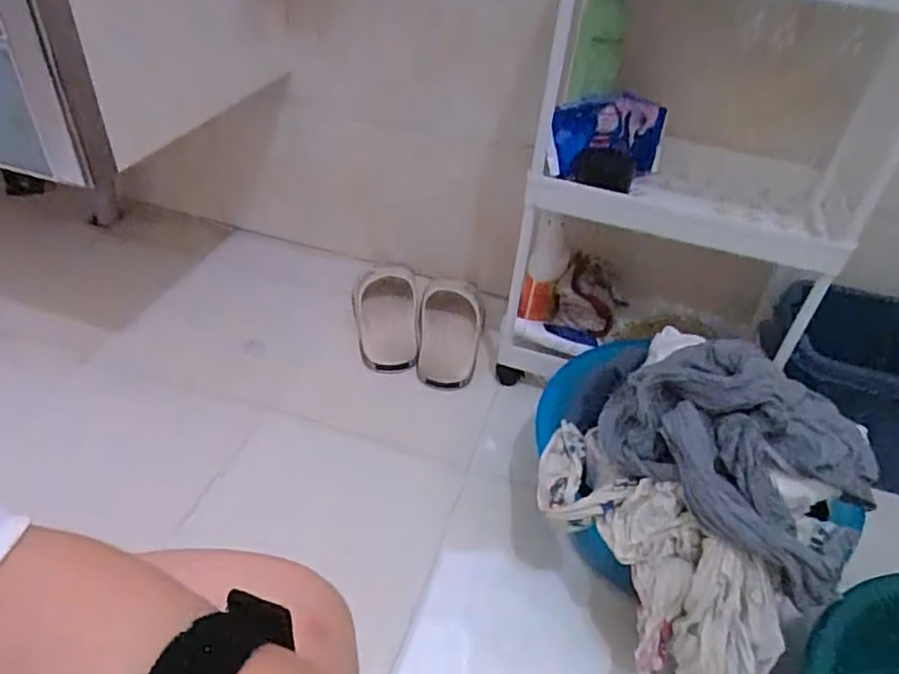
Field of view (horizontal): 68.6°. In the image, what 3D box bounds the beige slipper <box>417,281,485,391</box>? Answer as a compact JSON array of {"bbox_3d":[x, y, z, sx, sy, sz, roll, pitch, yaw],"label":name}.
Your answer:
[{"bbox_3d":[0.000,-0.016,1.105,0.105,0.048,0.245,7,40,3],"label":"beige slipper"}]

